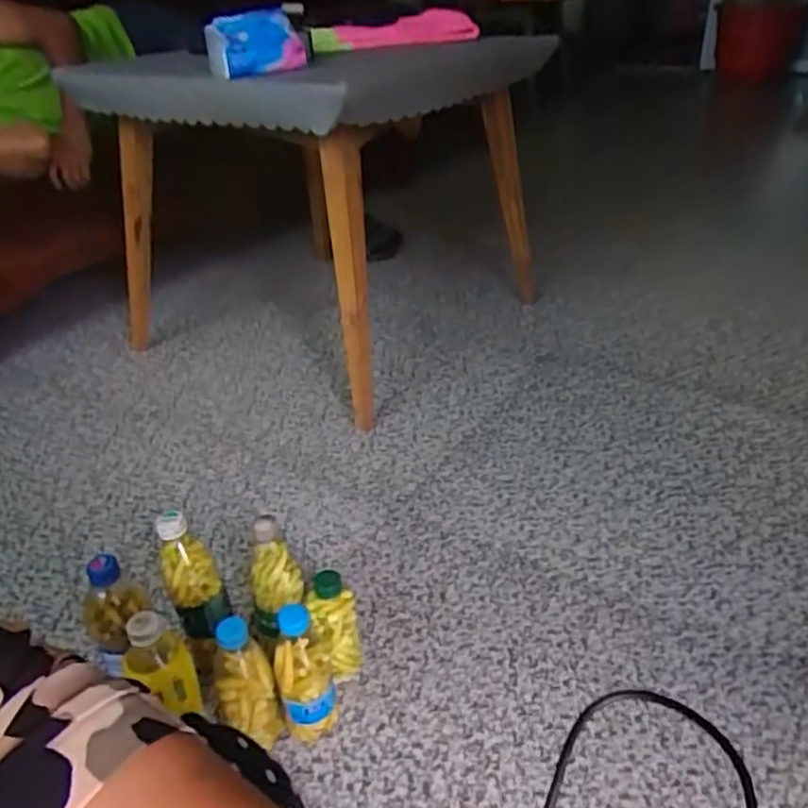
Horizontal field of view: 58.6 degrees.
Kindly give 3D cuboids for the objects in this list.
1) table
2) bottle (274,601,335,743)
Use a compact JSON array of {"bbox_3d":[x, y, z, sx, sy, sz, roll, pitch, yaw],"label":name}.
[{"bbox_3d":[-0.201,-0.428,1.517,0.786,0.626,0.615,23,41,34],"label":"table"},{"bbox_3d":[-0.110,0.297,0.785,0.063,0.184,0.057,-11,34,-11],"label":"bottle"}]

